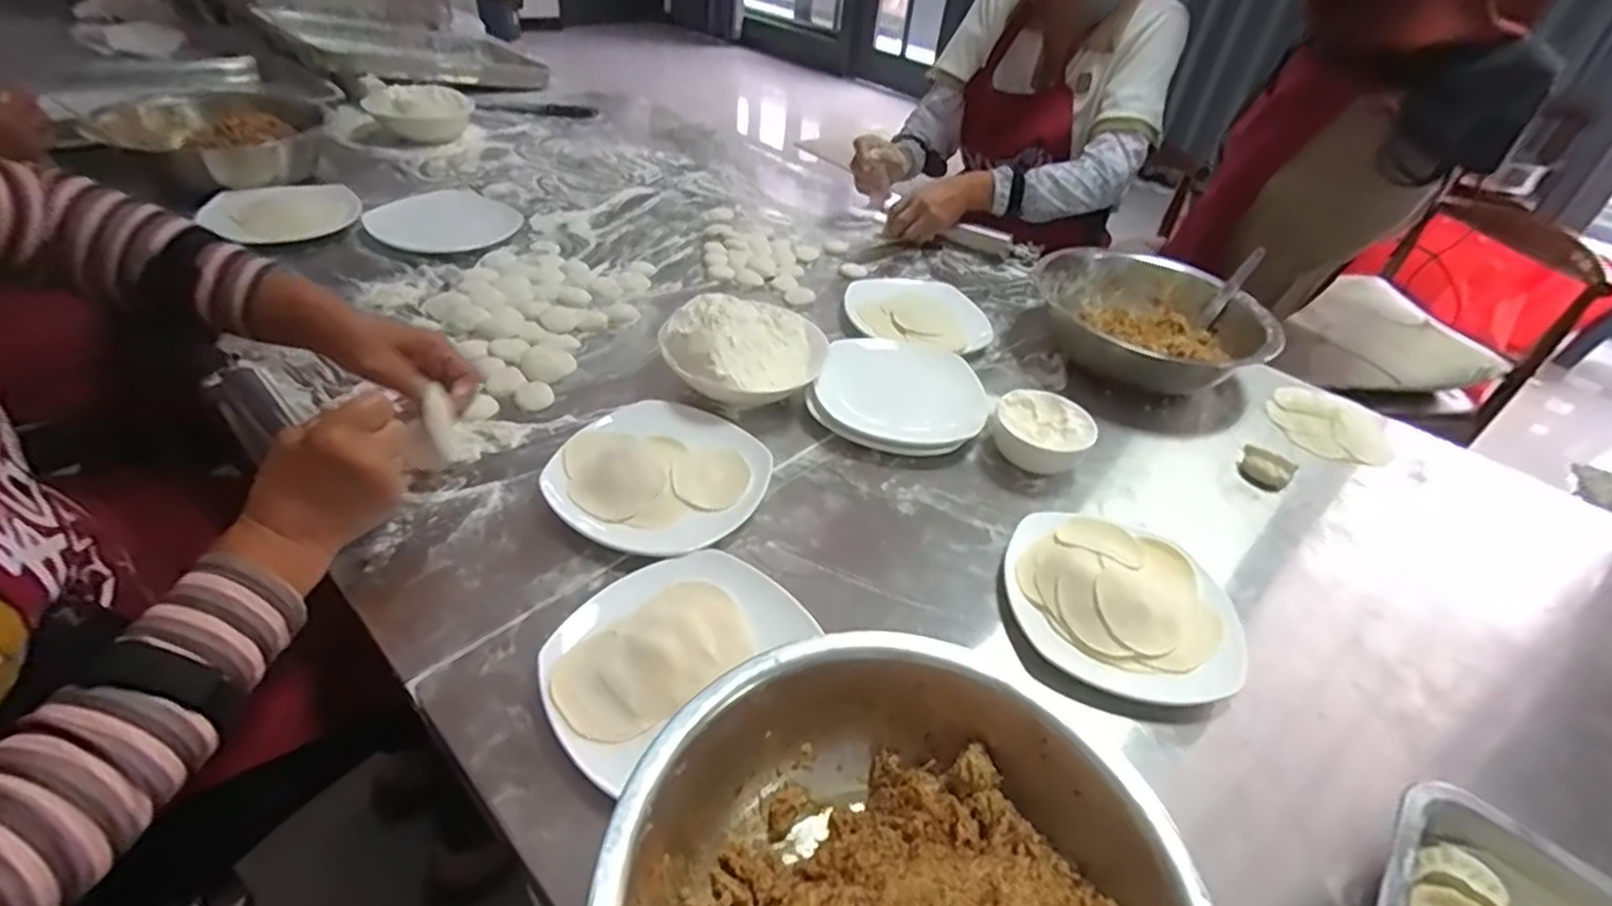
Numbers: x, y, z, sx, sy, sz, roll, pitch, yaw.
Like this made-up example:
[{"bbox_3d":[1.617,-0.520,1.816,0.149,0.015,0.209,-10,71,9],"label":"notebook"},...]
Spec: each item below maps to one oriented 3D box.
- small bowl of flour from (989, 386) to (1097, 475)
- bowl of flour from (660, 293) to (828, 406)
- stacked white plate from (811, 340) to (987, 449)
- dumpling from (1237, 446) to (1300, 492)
[{"bbox_3d":[0.240,-0.019,0.713,0.093,0.049,0.086,5,39,-4],"label":"small bowl of flour"},{"bbox_3d":[-0.060,-0.102,0.727,0.157,0.079,0.168,5,39,-4],"label":"bowl of flour"},{"bbox_3d":[0.103,-0.065,0.744,0.175,0.050,0.128,10,39,2],"label":"stacked white plate"},{"bbox_3d":[0.479,0.017,0.735,0.049,0.028,0.036,35,47,30],"label":"dumpling"}]

